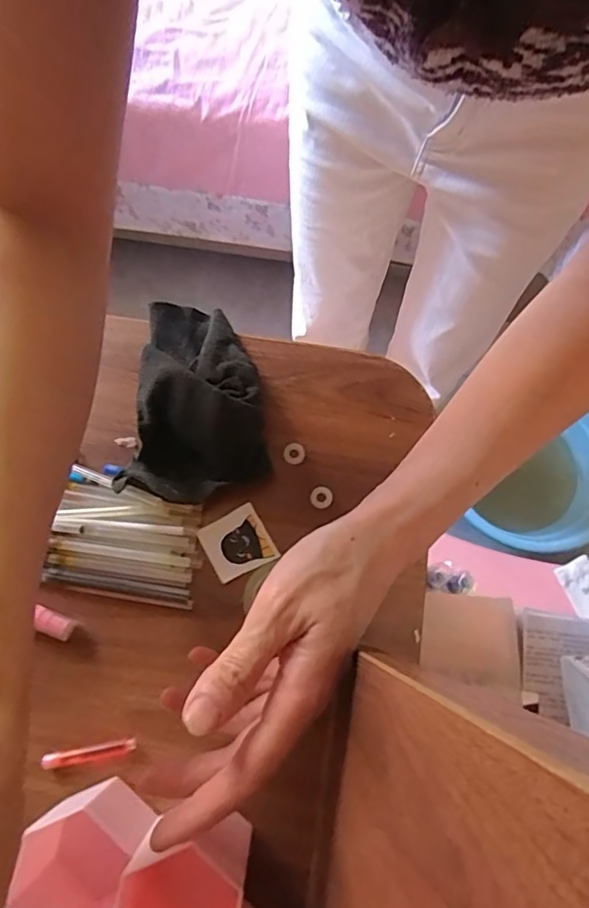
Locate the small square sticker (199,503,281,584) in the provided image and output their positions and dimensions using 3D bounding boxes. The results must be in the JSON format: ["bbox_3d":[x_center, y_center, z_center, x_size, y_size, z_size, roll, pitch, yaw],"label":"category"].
[{"bbox_3d":[-0.037,0.058,0.346,0.040,0.004,0.040,-28,75,-8],"label":"small square sticker"}]

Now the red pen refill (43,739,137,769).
[{"bbox_3d":[-0.119,0.175,0.308,0.051,0.006,0.008,-7,73,-3],"label":"red pen refill"}]

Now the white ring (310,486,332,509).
[{"bbox_3d":[0.018,0.029,0.353,0.014,0.004,0.015,0,73,-1],"label":"white ring"}]

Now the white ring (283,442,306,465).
[{"bbox_3d":[0.000,0.000,0.363,0.015,0.004,0.015,0,73,-1],"label":"white ring"}]

